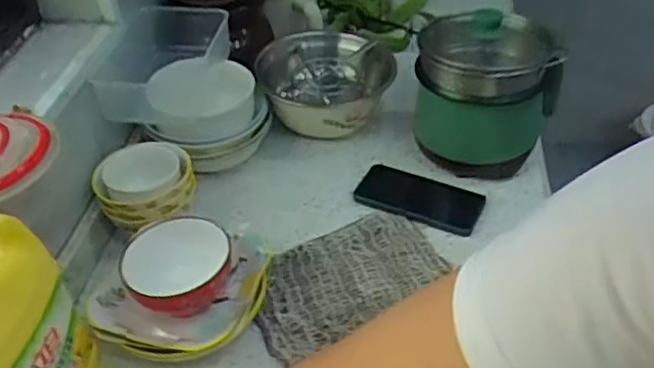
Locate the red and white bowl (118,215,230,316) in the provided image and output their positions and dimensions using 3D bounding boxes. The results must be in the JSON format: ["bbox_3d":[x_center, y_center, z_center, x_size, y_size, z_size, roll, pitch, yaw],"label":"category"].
[{"bbox_3d":[-0.157,0.094,0.691,0.108,0.073,0.094,-12,39,-7],"label":"red and white bowl"}]

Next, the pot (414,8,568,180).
[{"bbox_3d":[0.224,-0.133,0.913,0.176,0.204,0.216,6,41,11],"label":"pot"}]

